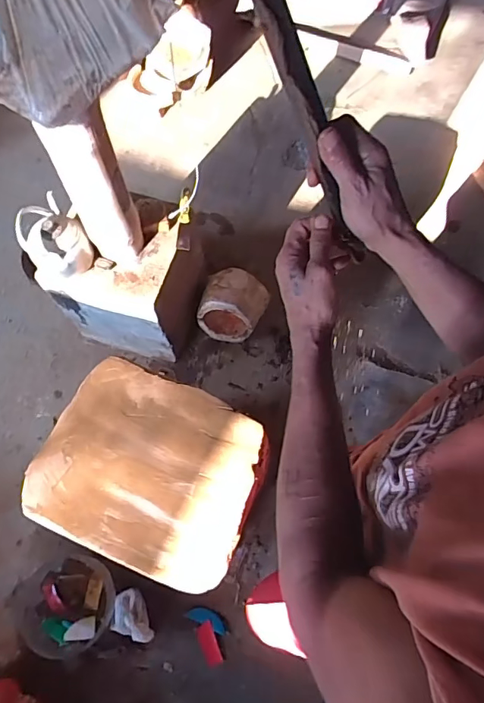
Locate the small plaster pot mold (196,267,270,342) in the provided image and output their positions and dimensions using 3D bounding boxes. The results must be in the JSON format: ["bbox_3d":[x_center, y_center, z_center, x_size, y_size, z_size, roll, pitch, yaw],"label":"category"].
[{"bbox_3d":[-0.022,-0.160,1.553,0.207,0.200,0.210,15,69,6],"label":"small plaster pot mold"}]

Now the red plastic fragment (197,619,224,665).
[{"bbox_3d":[-0.092,0.819,1.265,0.048,0.011,0.104,-21,69,-8],"label":"red plastic fragment"}]

